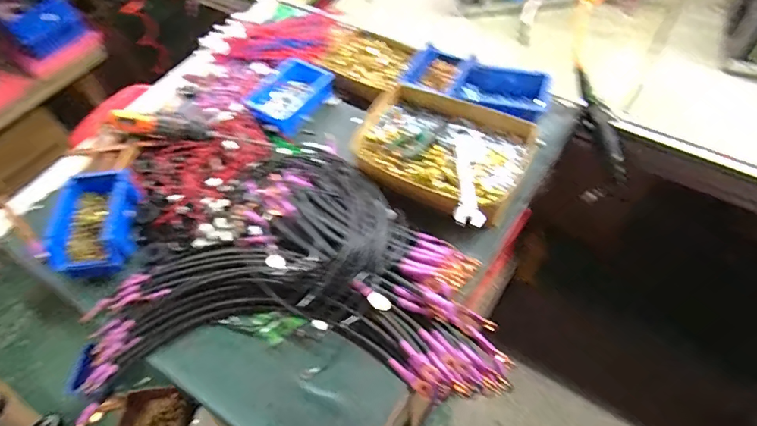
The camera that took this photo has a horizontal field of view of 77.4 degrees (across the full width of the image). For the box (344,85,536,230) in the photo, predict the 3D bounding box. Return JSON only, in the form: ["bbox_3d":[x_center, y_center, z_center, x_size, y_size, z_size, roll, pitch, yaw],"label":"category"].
[{"bbox_3d":[0.095,-0.104,0.772,0.276,0.061,0.225,23,60,18],"label":"box"}]

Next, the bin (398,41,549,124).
[{"bbox_3d":[0.177,-0.236,0.852,0.258,0.045,0.118,20,59,17],"label":"bin"}]

